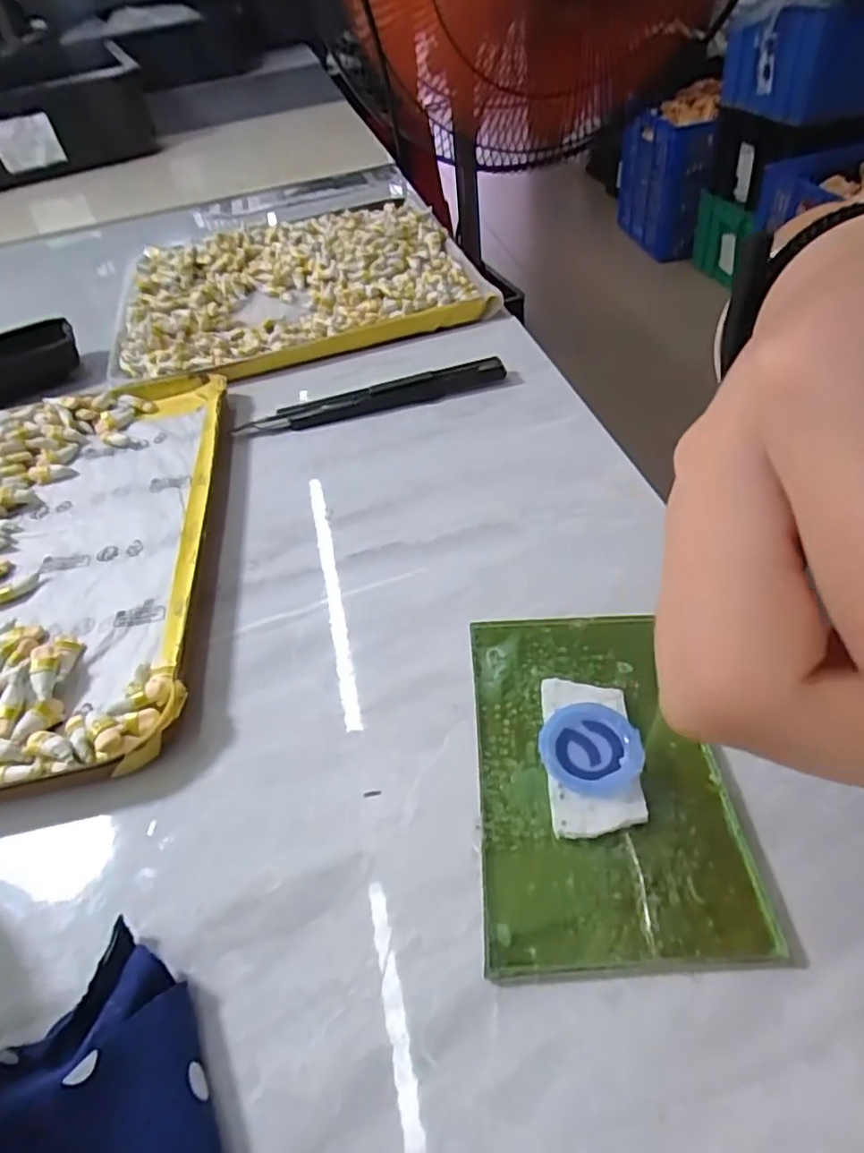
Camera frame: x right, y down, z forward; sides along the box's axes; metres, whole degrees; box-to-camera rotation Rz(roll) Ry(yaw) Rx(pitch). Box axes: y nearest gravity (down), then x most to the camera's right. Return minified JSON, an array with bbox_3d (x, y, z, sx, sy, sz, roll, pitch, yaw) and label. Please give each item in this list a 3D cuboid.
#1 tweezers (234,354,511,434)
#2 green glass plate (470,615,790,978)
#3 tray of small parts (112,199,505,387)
[{"bbox_3d":[-0.030,-0.095,0.325,0.137,0.012,0.014,-13,48,-4],"label":"tweezers"},{"bbox_3d":[0.046,0.052,0.178,0.065,0.012,0.103,-4,48,4],"label":"green glass plate"},{"bbox_3d":[-0.100,-0.209,0.433,0.231,0.018,0.214,-16,49,-7],"label":"tray of small parts"}]

